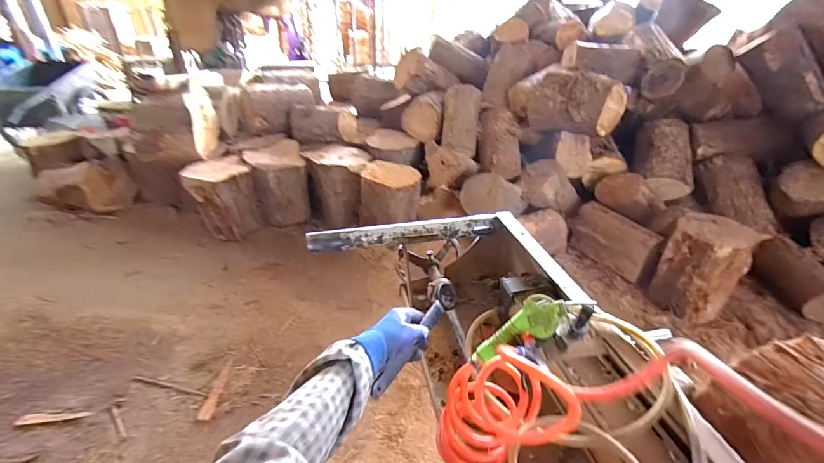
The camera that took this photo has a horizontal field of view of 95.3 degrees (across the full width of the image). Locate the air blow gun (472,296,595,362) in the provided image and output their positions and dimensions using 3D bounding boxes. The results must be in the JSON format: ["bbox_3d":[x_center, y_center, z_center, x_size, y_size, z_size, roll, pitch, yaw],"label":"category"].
[{"bbox_3d":[0.174,0.144,0.540,0.170,0.075,0.052,-25,27,15],"label":"air blow gun"}]

